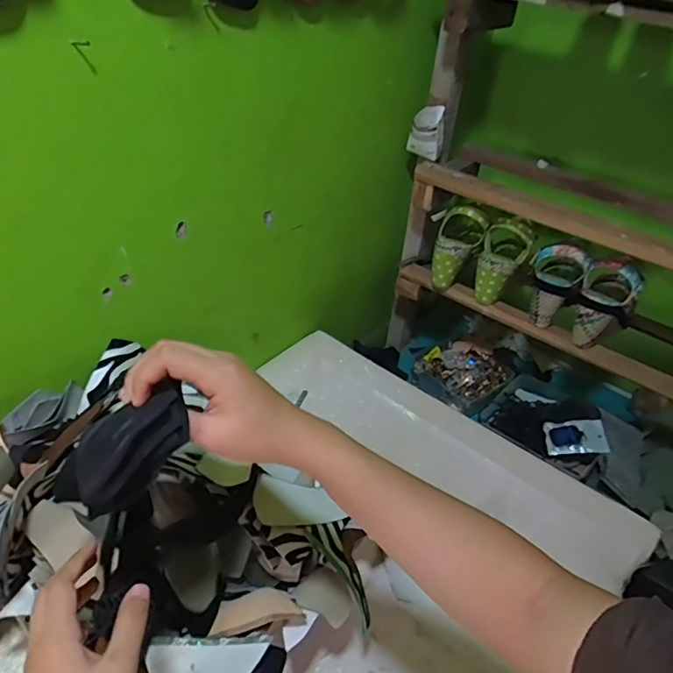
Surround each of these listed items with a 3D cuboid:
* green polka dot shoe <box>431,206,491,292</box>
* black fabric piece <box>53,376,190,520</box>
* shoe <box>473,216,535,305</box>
[{"bbox_3d":[0.204,-0.157,0.937,0.077,0.153,0.075,34,19,32],"label":"green polka dot shoe"},{"bbox_3d":[-0.122,0.066,0.317,0.044,0.022,0.084,40,71,3],"label":"black fabric piece"},{"bbox_3d":[0.269,-0.126,0.892,0.076,0.145,0.058,31,14,29],"label":"shoe"}]

